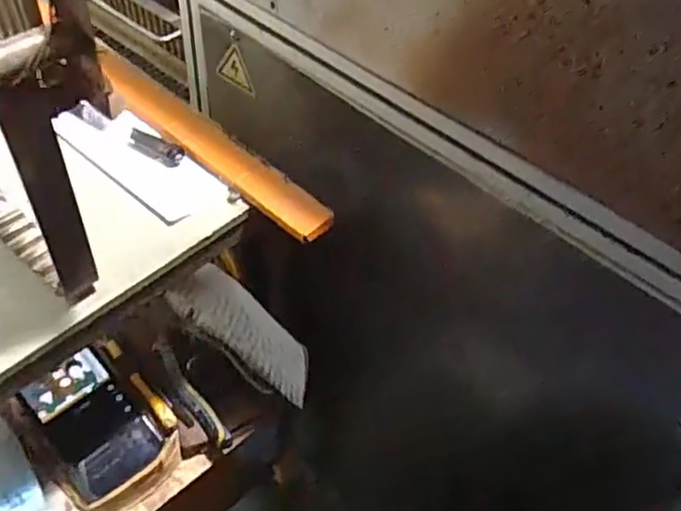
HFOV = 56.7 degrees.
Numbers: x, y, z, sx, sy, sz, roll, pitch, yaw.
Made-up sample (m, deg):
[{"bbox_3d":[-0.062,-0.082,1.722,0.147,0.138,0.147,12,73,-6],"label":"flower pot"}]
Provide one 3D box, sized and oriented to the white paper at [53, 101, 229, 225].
[{"bbox_3d":[-0.161,-0.080,0.498,0.156,0.013,0.057,36,56,22],"label":"white paper"}]

